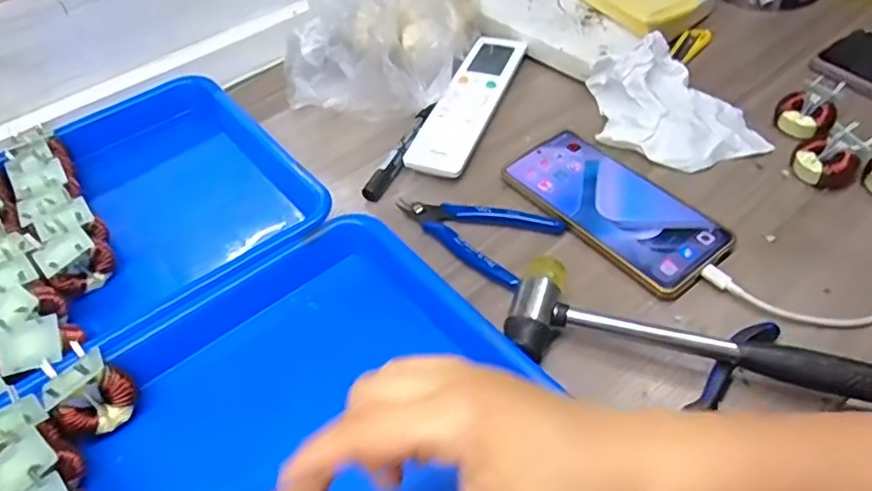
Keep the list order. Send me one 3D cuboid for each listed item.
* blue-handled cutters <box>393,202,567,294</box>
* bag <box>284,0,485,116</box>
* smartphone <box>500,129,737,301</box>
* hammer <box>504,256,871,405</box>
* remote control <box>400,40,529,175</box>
[{"bbox_3d":[0.026,-0.017,0.450,0.116,0.012,0.067,26,56,24],"label":"blue-handled cutters"},{"bbox_3d":[-0.046,-0.223,0.513,0.145,0.150,0.183,9,51,11],"label":"bag"},{"bbox_3d":[0.132,-0.035,0.447,0.082,0.008,0.161,-35,56,-23],"label":"smartphone"},{"bbox_3d":[0.174,0.053,0.355,0.256,0.041,0.066,10,54,10],"label":"hammer"},{"bbox_3d":[0.030,-0.129,0.533,0.050,0.012,0.189,15,52,16],"label":"remote control"}]

